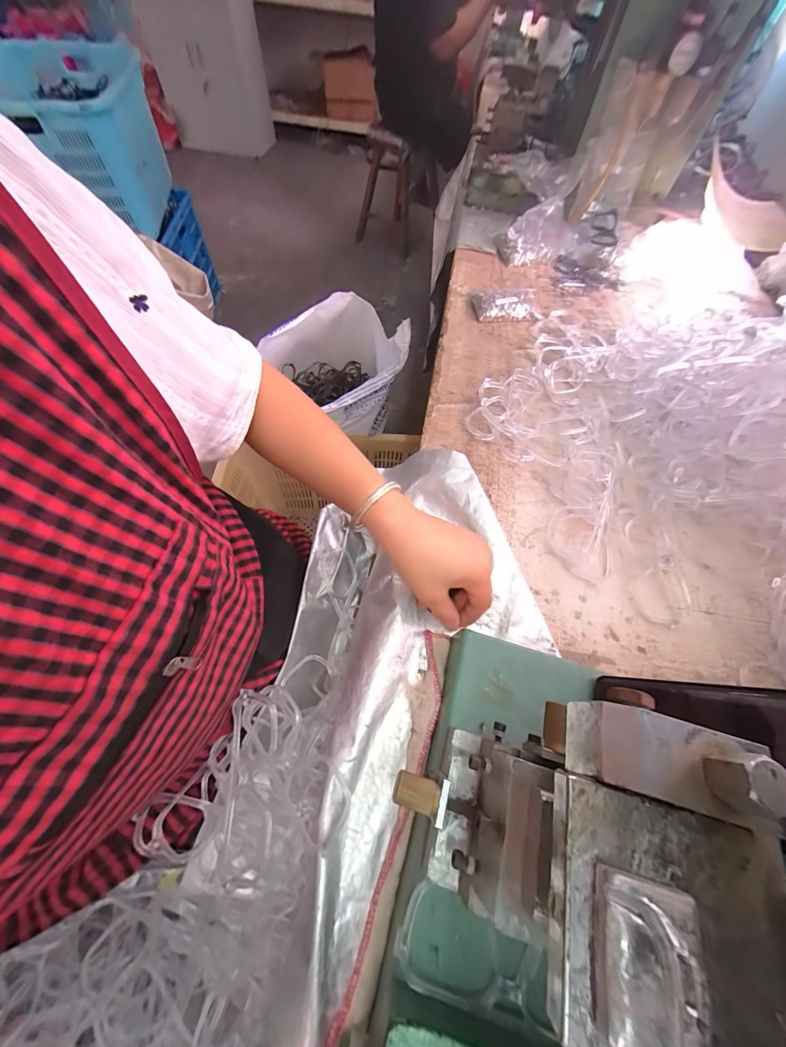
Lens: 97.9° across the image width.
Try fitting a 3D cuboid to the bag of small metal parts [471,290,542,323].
[{"bbox_3d":[0.209,-0.406,0.634,0.112,0.030,0.063,-1,61,-4],"label":"bag of small metal parts"}]

